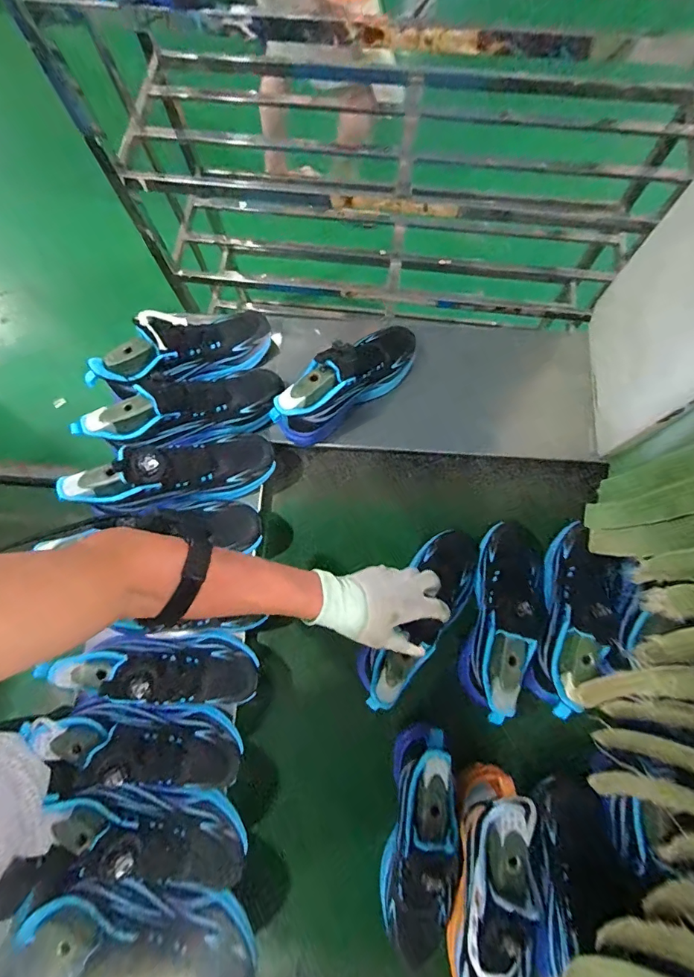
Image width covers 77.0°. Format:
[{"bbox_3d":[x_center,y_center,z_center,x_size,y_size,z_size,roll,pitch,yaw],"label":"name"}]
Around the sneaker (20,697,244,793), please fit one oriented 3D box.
[{"bbox_3d":[-0.263,0.332,0.551,0.250,0.097,0.102,12,77,-14],"label":"sneaker"}]

